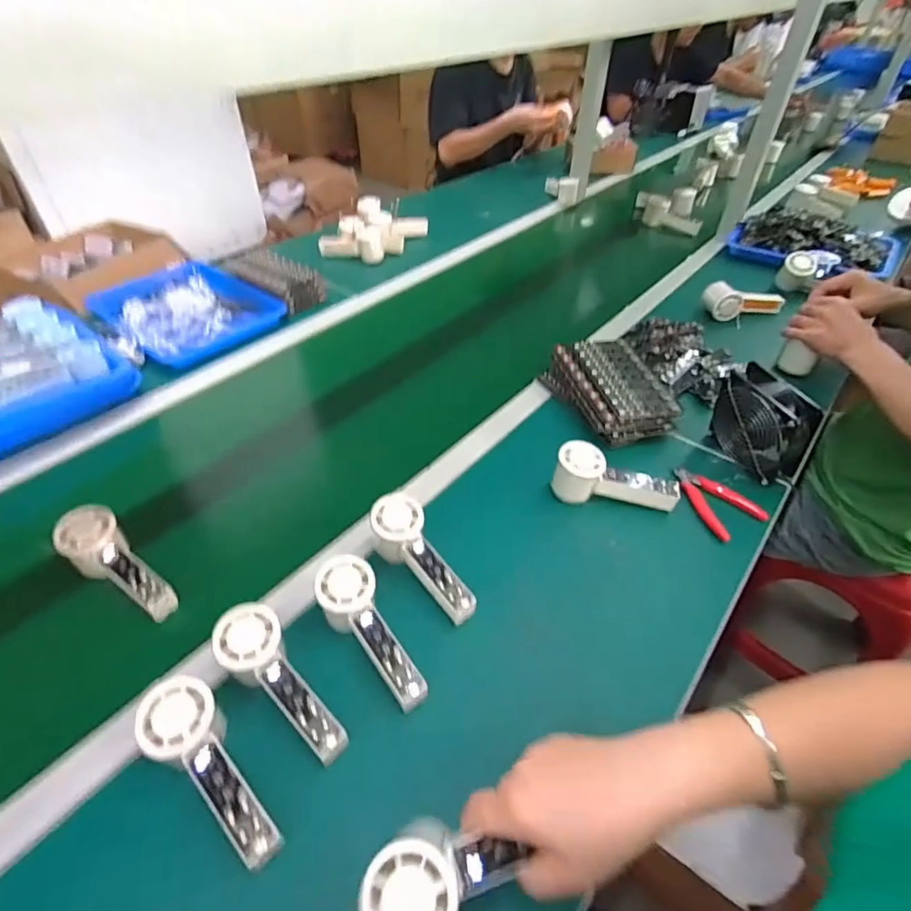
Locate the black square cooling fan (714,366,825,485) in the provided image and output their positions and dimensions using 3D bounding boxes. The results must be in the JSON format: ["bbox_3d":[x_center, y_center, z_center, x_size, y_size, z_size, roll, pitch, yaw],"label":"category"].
[{"bbox_3d":[0.396,-0.042,0.660,0.050,0.117,0.125,-13,46,-14],"label":"black square cooling fan"}]

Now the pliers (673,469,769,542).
[{"bbox_3d":[0.330,0.056,0.647,0.080,0.022,0.111,-15,47,-16],"label":"pliers"}]

